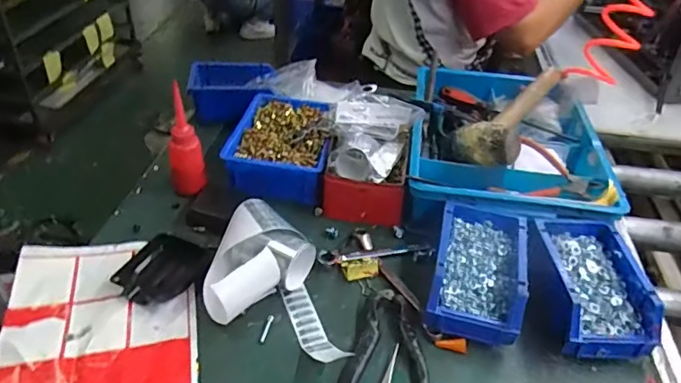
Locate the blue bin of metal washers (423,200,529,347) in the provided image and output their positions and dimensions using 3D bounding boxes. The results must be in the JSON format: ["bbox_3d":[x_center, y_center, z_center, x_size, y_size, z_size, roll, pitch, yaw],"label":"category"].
[{"bbox_3d":[0.165,0.090,0.622,0.103,0.055,0.174,12,39,11],"label":"blue bin of metal washers"}]

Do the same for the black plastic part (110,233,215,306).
[{"bbox_3d":[-0.214,0.096,0.636,0.085,0.024,0.105,23,42,24],"label":"black plastic part"}]

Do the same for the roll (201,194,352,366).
[{"bbox_3d":[-0.088,0.102,0.605,0.135,0.067,0.208,-7,39,-13],"label":"roll"}]

